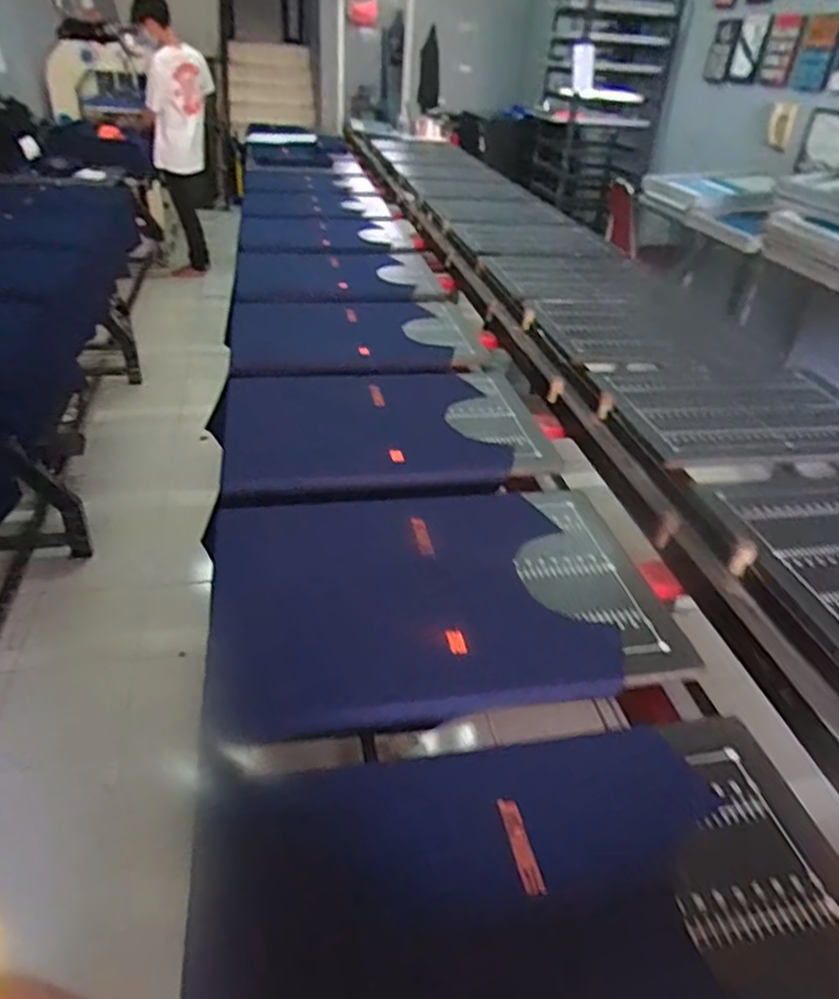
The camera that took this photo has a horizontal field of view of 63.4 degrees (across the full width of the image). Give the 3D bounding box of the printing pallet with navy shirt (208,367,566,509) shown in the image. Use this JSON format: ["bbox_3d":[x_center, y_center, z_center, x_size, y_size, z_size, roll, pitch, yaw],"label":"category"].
[{"bbox_3d":[-0.073,-0.147,1.304,0.637,0.055,0.471,-3,35,-12],"label":"printing pallet with navy shirt"}]

